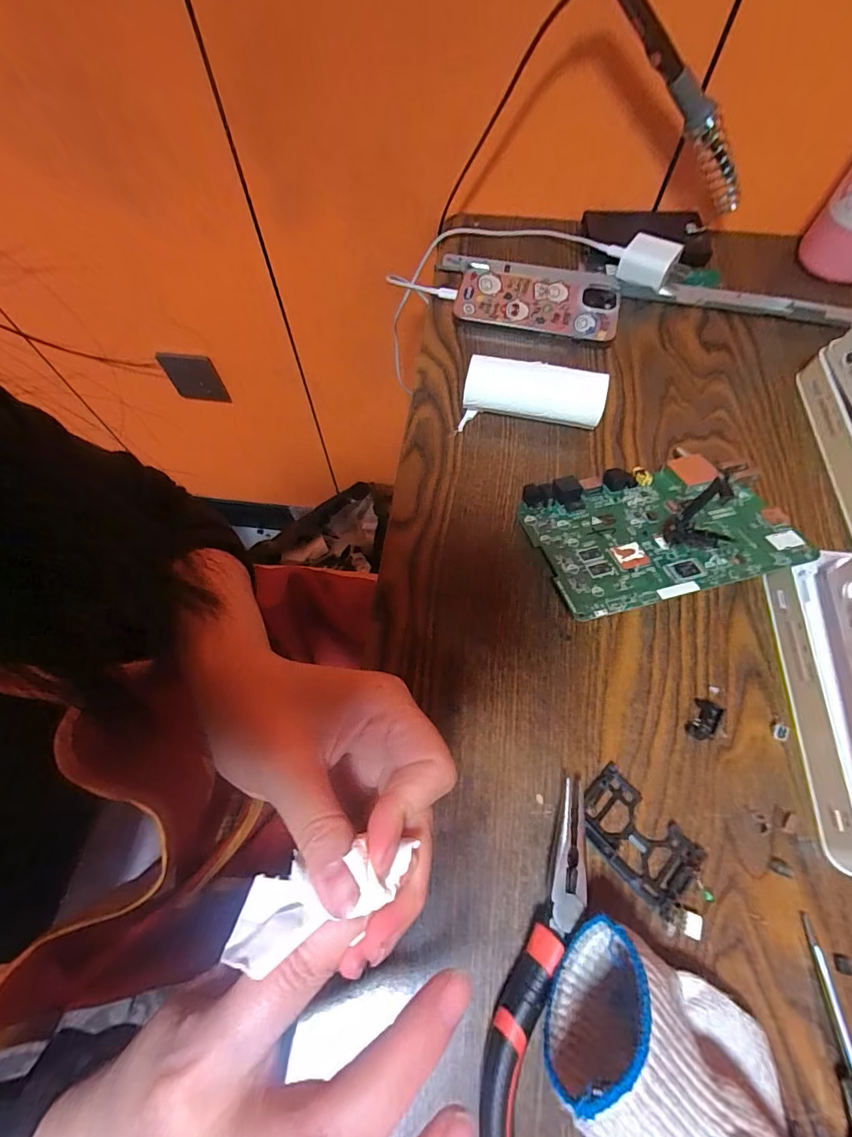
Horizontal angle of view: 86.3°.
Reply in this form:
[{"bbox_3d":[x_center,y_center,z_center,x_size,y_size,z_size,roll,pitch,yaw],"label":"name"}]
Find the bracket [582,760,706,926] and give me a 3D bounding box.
[{"bbox_3d":[0.113,0.144,0.244,0.063,0.006,0.040,40,73,18],"label":"bracket"}]

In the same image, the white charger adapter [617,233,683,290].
[{"bbox_3d":[0.200,-0.276,0.408,0.042,0.029,0.027,31,70,15],"label":"white charger adapter"}]

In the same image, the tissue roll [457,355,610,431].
[{"bbox_3d":[0.082,-0.135,0.353,0.104,0.034,0.042,6,66,4],"label":"tissue roll"}]

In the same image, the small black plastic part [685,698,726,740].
[{"bbox_3d":[0.163,0.088,0.264,0.013,0.013,0.024,30,70,14],"label":"small black plastic part"}]

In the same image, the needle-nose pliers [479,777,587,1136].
[{"bbox_3d":[0.053,0.188,0.216,0.052,0.020,0.155,2,66,3],"label":"needle-nose pliers"}]

